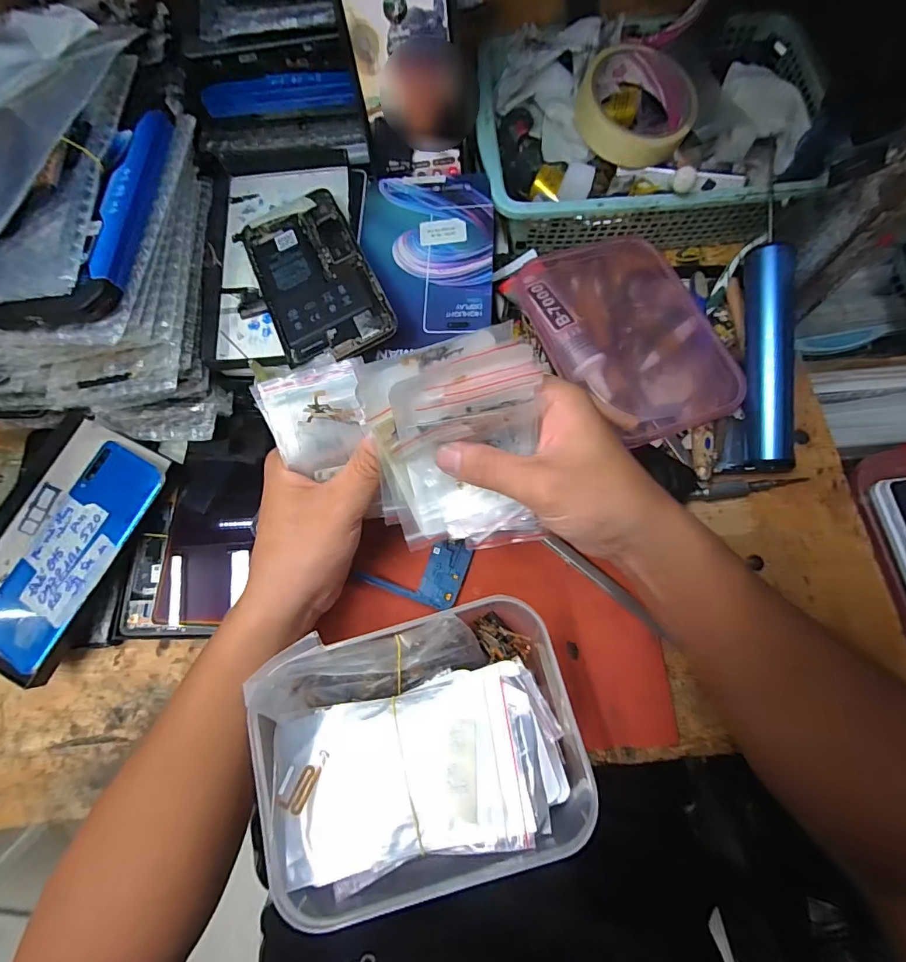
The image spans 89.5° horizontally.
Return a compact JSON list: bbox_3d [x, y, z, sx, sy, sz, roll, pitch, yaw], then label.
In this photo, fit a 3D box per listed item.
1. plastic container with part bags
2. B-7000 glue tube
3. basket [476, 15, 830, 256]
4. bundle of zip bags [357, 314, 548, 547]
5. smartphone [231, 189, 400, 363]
[{"bbox_3d":[-0.015,0.153,0.275,0.174,0.073,0.134,-14,74,-1],"label":"plastic container with part bags"},{"bbox_3d":[0.077,-0.120,0.356,0.040,0.030,0.137,-24,74,-4],"label":"B-7000 glue tube"},{"bbox_3d":[0.156,-0.284,0.383,0.265,0.071,0.184,-4,74,2],"label":"basket"},{"bbox_3d":[0.000,-0.014,0.253,0.094,0.023,0.125,-7,125,0],"label":"bundle of zip bags"},{"bbox_3d":[-0.098,-0.143,0.320,0.075,0.004,0.151,-28,69,-2],"label":"smartphone"}]

